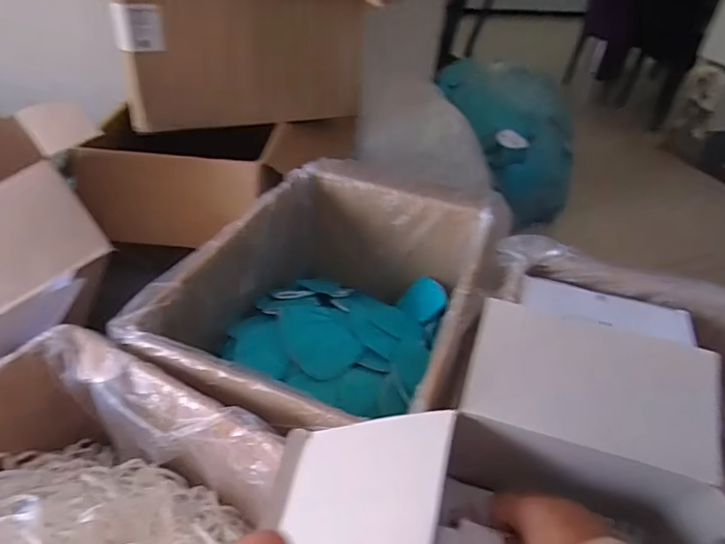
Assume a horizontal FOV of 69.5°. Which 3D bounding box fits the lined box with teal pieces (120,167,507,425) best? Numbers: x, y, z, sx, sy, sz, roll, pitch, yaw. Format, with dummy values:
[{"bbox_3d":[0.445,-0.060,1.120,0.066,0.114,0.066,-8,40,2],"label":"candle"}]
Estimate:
[{"bbox_3d":[-0.032,0.065,0.971,0.453,0.249,0.675,19,39,16],"label":"lined box with teal pieces"}]

